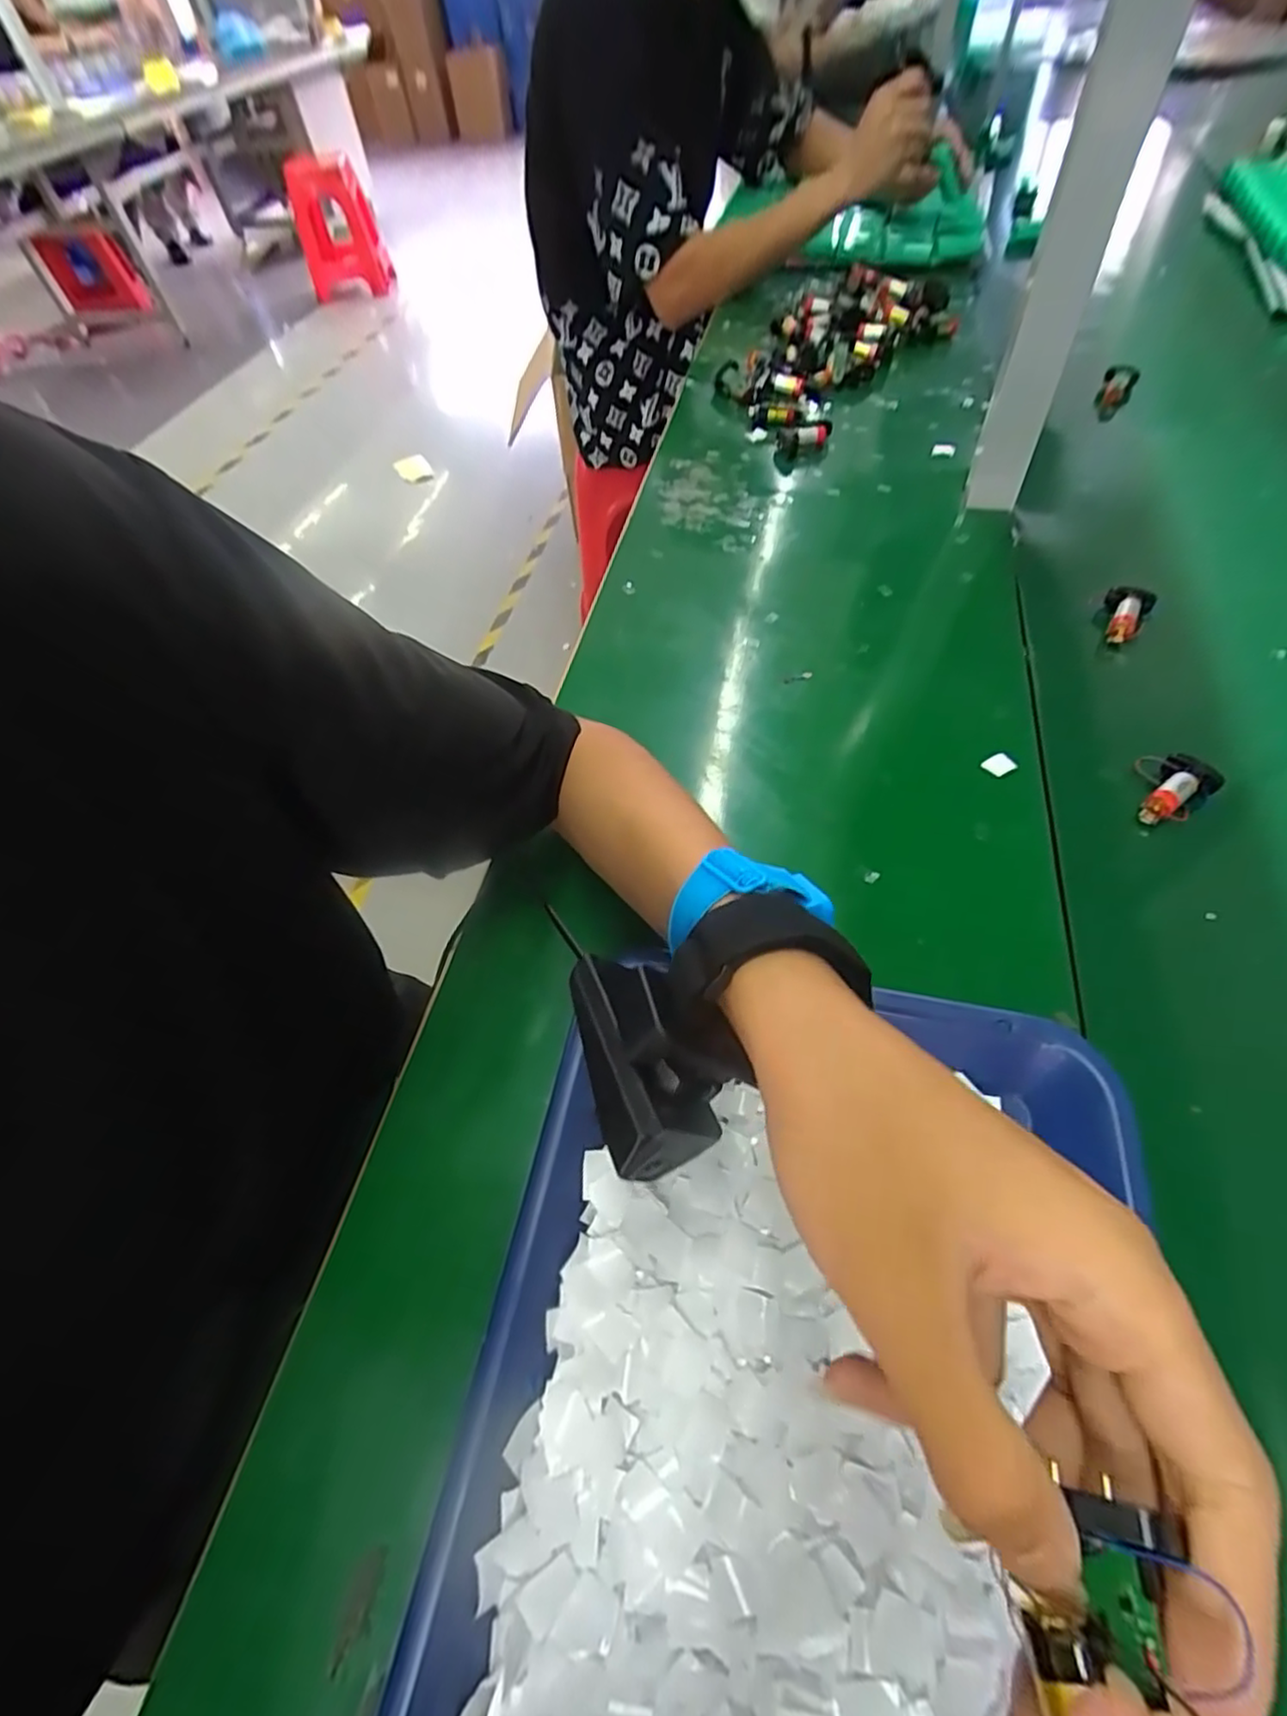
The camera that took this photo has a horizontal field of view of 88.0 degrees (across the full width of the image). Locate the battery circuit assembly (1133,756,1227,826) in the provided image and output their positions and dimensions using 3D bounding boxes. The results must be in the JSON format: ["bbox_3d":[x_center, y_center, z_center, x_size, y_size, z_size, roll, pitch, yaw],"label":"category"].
[{"bbox_3d":[0.330,-0.045,0.421,0.047,0.021,0.044,-36,61,-20],"label":"battery circuit assembly"}]

